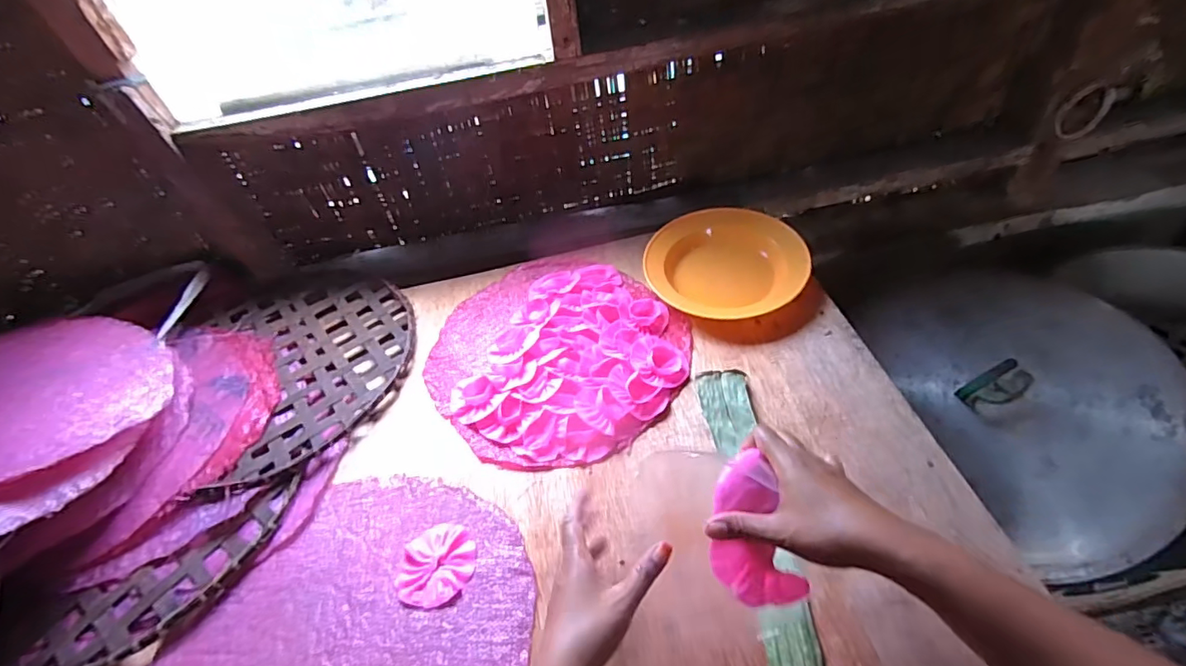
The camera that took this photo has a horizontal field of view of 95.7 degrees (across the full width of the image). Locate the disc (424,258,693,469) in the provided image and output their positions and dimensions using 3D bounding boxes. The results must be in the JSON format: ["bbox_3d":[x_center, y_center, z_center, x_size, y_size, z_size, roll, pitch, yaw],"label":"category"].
[{"bbox_3d":[-0.051,0.012,0.703,0.314,0.022,0.333,-4,48,4],"label":"disc"}]

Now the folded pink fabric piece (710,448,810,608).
[{"bbox_3d":[0.123,0.155,0.417,0.064,0.020,0.112,-9,87,-1],"label":"folded pink fabric piece"}]

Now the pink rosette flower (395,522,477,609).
[{"bbox_3d":[-0.155,0.228,0.533,0.072,0.007,0.079,-3,48,4],"label":"pink rosette flower"}]

